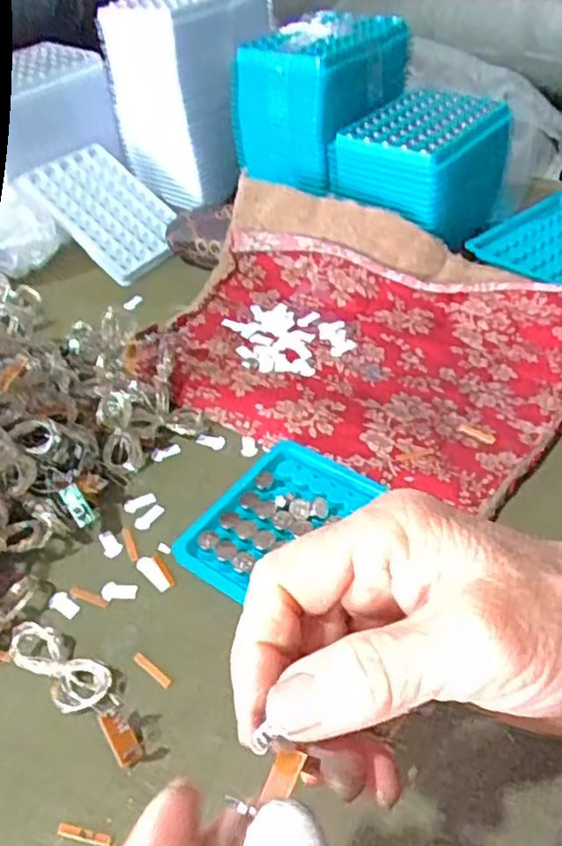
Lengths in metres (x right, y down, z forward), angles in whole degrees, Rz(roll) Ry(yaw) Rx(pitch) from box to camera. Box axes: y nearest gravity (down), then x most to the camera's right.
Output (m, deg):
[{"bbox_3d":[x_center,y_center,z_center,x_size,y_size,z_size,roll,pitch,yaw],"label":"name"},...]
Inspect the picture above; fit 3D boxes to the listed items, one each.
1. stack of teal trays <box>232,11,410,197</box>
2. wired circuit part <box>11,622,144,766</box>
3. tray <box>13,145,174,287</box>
[{"bbox_3d":[0.033,-0.262,0.550,0.105,0.110,0.115,28,52,30],"label":"stack of teal trays"},{"bbox_3d":[-0.087,0.114,0.291,0.080,0.014,0.022,27,53,28],"label":"wired circuit part"},{"bbox_3d":[-0.145,-0.179,0.562,0.127,0.009,0.088,41,56,2],"label":"tray"}]

